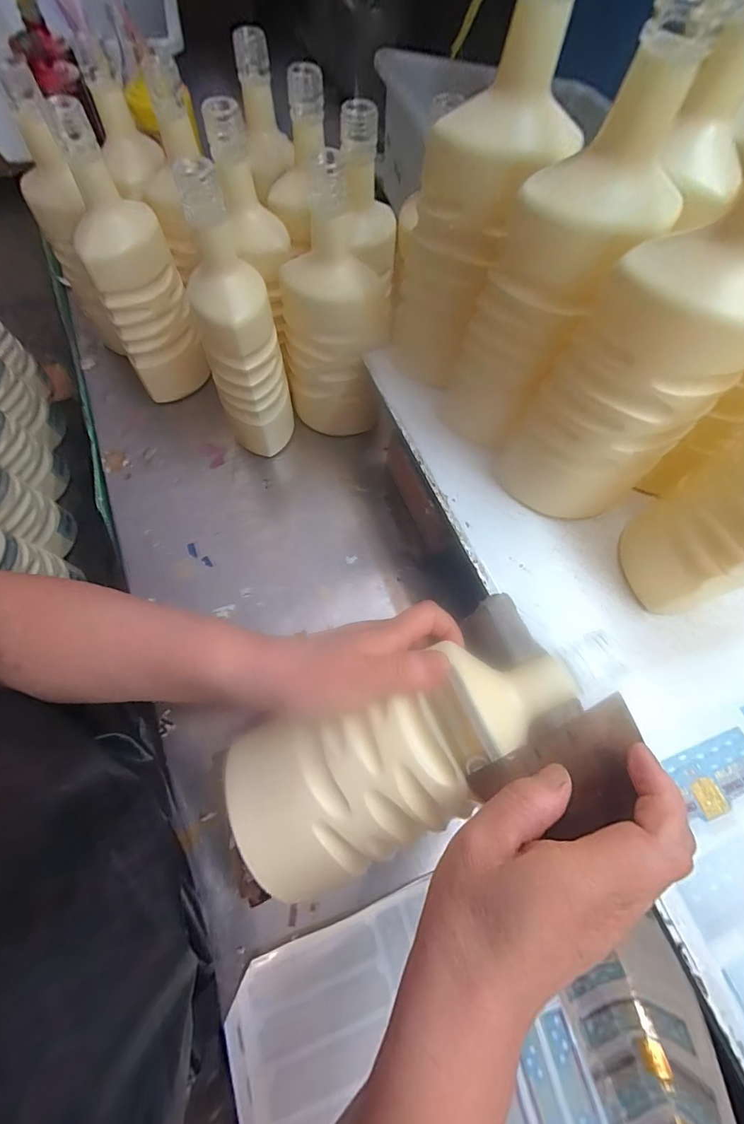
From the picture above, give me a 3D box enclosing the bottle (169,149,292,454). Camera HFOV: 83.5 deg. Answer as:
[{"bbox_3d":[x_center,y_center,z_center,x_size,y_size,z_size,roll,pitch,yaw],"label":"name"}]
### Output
[{"bbox_3d":[-0.125,-0.207,0.404,0.074,0.252,0.072,-15,67,-10],"label":"bottle"}]

